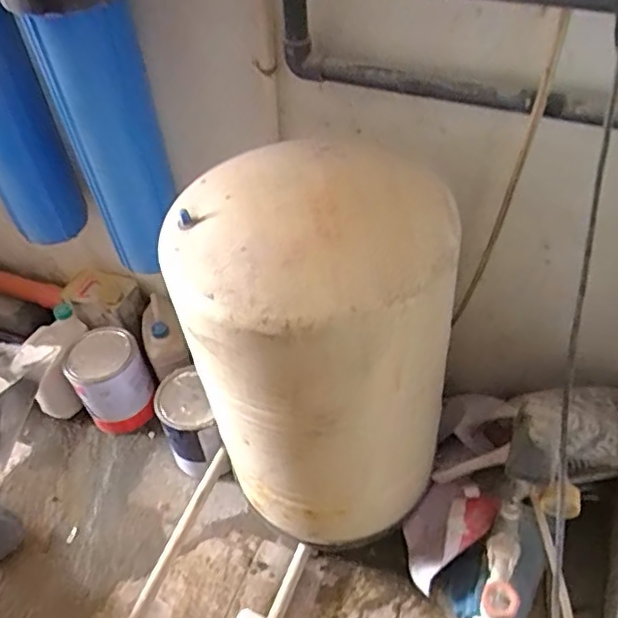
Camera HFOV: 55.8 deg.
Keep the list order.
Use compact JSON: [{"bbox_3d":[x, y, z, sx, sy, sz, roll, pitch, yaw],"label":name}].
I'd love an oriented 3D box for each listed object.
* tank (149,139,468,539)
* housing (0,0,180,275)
[{"bbox_3d":[0.011,0.084,0.863,0.313,0.550,0.294,-2,45,2],"label":"tank"},{"bbox_3d":[-0.321,-0.283,0.954,0.158,0.526,0.145,-22,48,-17],"label":"housing"}]

